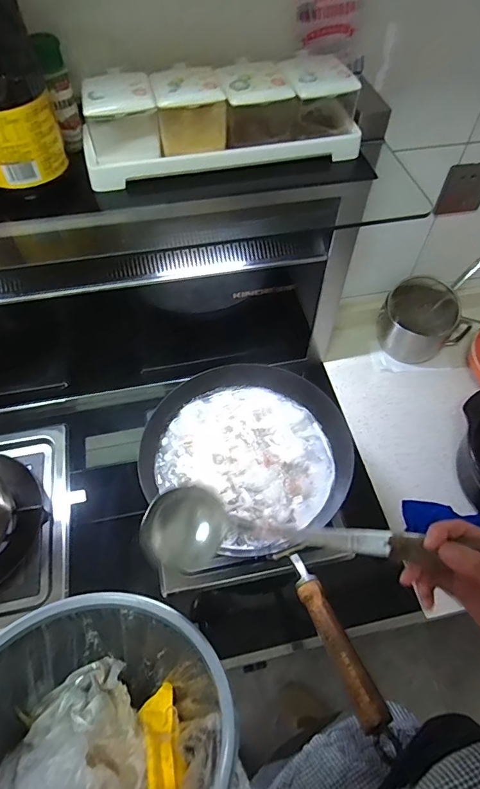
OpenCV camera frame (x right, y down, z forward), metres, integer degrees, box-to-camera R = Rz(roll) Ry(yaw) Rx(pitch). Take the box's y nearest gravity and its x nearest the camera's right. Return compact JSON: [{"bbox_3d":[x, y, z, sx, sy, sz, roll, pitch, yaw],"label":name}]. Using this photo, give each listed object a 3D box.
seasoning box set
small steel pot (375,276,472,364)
[{"bbox_3d":[-0.018,-0.308,0.487,0.305,0.078,0.089,-10,57,-8],"label":"seasoning box set"},{"bbox_3d":[0.363,-0.144,0.892,0.155,0.126,0.130,-19,59,-13],"label":"small steel pot"}]

